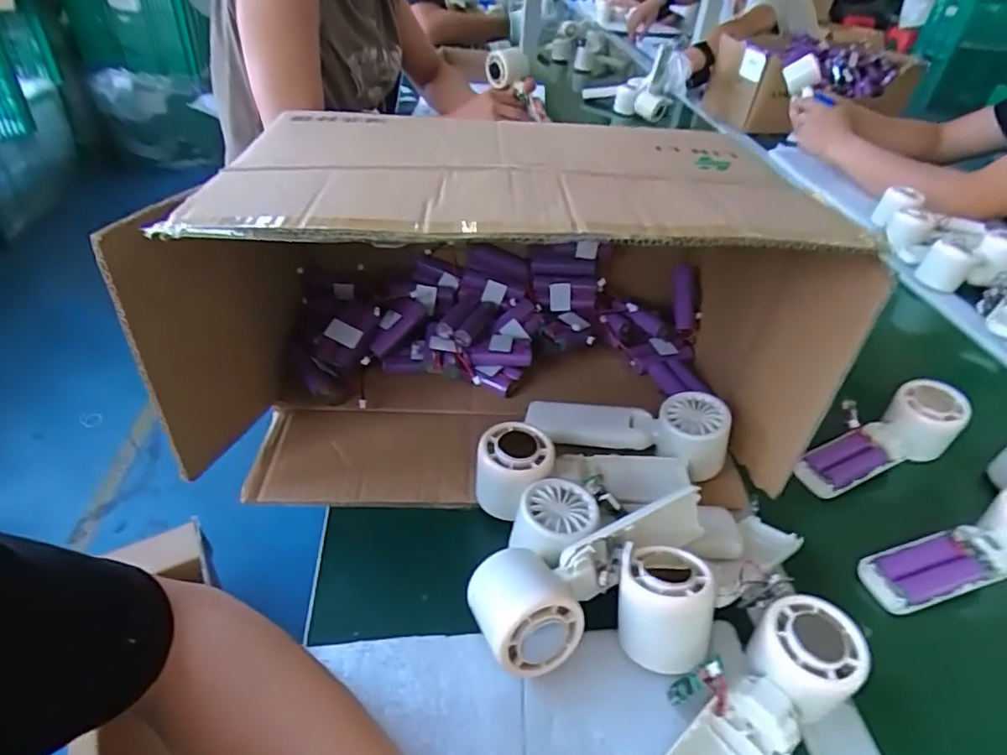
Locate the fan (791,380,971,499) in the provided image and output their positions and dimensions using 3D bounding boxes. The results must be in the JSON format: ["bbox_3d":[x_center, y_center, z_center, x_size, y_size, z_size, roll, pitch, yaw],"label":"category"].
[{"bbox_3d":[0.333,0.056,0.513,0.177,0.043,0.069,-24,47,-12],"label":"fan"}]

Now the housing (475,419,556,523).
[{"bbox_3d":[0.008,0.074,0.437,0.053,0.061,0.054,4,40,-3],"label":"housing"}]

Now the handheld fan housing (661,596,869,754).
[{"bbox_3d":[0.137,0.192,0.321,0.167,0.044,0.060,-35,54,-23],"label":"handheld fan housing"}]

